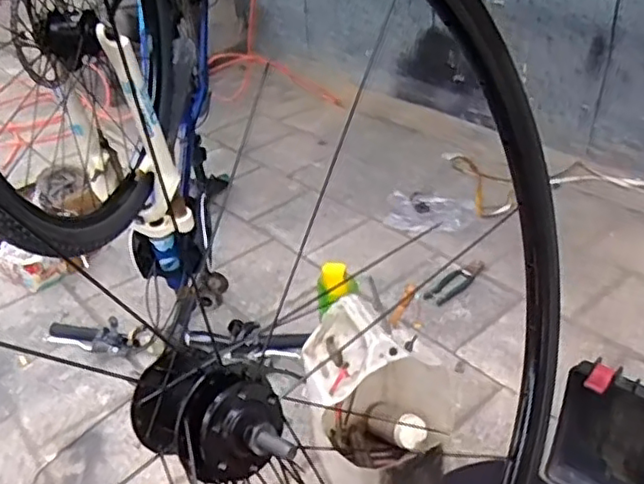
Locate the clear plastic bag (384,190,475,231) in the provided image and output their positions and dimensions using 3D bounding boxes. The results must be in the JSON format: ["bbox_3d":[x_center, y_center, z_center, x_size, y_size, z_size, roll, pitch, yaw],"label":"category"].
[{"bbox_3d":[0.303,-0.098,1.750,0.240,0.036,0.194,5,34,13],"label":"clear plastic bag"}]

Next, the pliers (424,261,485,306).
[{"bbox_3d":[0.313,0.095,1.493,0.066,0.030,0.181,25,44,36],"label":"pliers"}]

